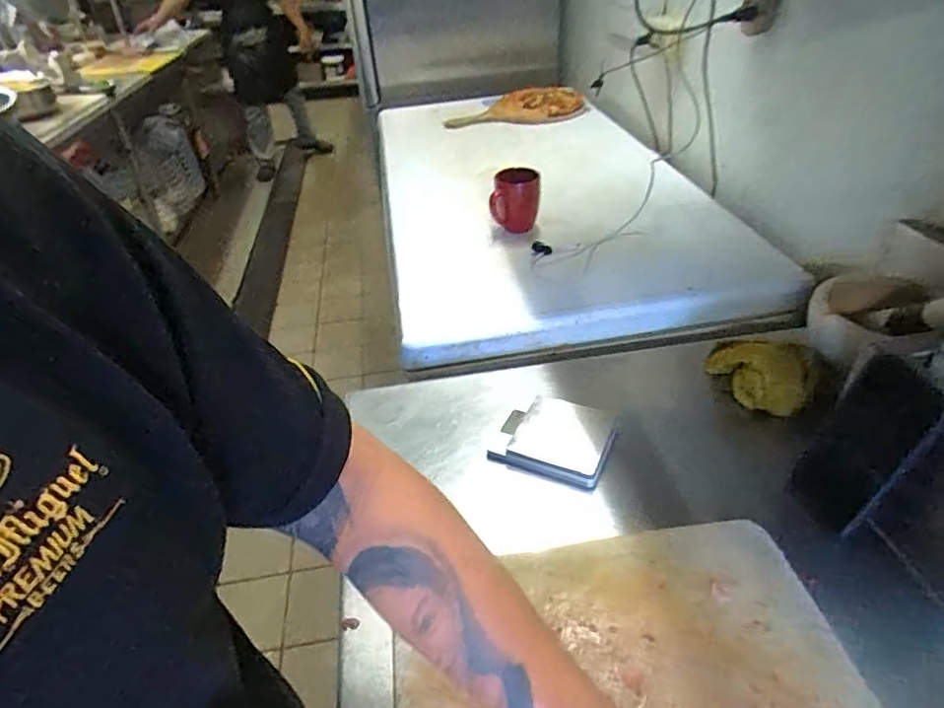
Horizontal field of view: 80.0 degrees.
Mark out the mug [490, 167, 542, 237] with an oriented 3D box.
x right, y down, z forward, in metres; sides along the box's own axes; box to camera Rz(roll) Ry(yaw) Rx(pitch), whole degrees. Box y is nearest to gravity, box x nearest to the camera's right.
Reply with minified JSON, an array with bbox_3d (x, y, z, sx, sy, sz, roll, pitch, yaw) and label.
[{"bbox_3d":[0.079,-0.273,1.029,0.091,0.108,0.070,-1,37,3],"label":"mug"}]

